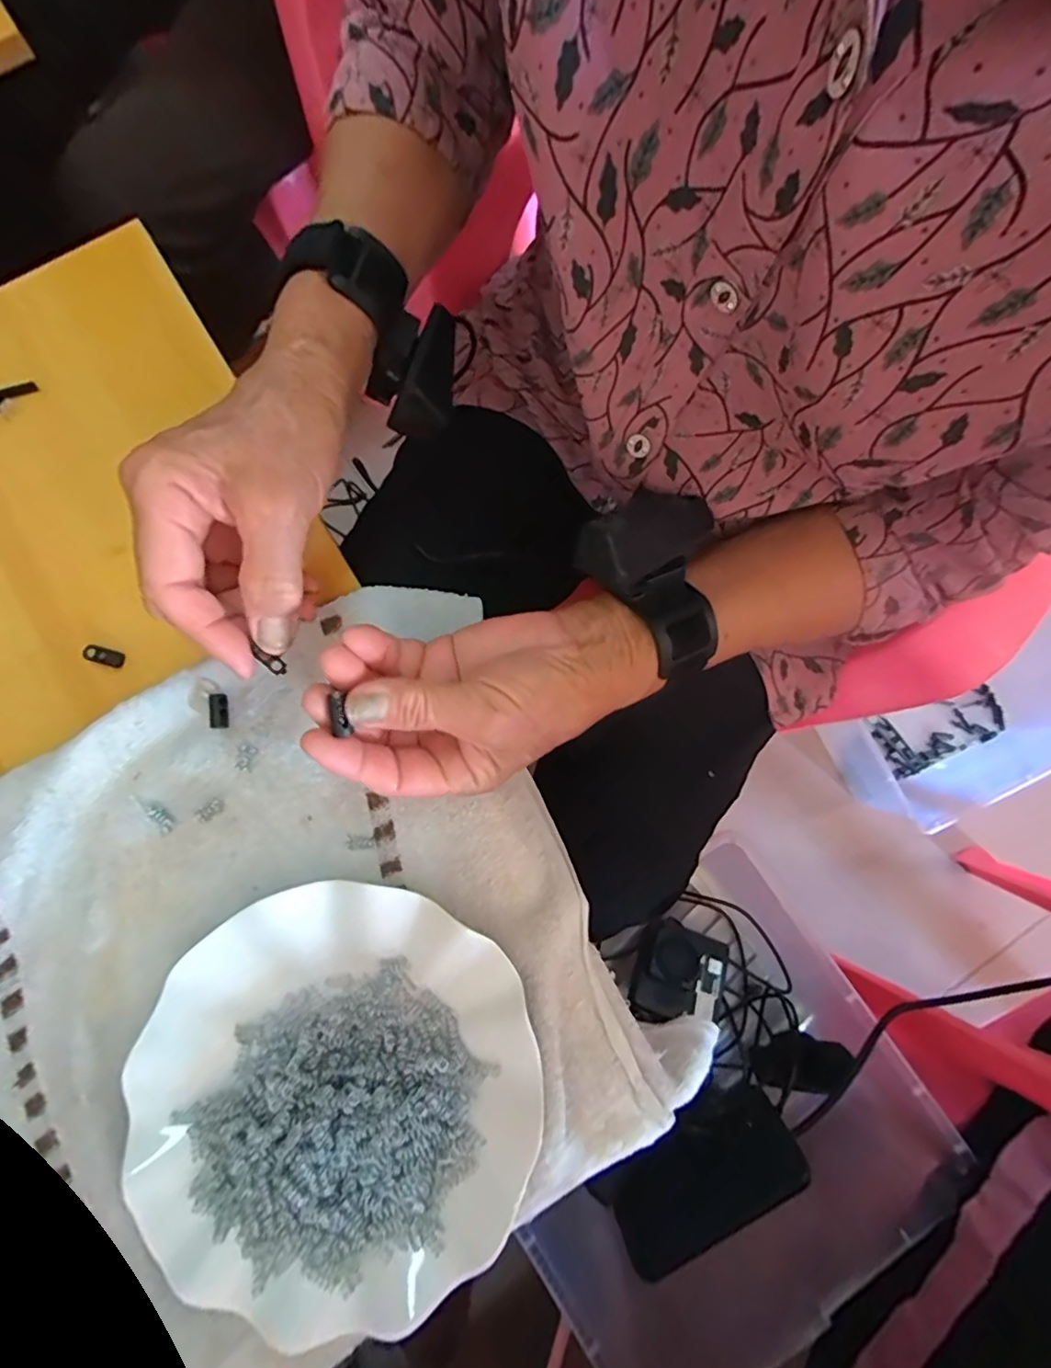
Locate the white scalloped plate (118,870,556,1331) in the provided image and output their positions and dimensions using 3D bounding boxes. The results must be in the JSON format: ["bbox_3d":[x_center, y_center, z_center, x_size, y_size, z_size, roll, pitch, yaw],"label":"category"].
[{"bbox_3d":[-0.087,0.188,0.270,0.178,0.025,0.178,0,79,-1],"label":"white scalloped plate"}]

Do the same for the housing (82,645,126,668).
[{"bbox_3d":[-0.233,-0.015,0.323,0.020,0.004,0.009,17,79,-19],"label":"housing"}]

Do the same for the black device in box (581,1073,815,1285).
[{"bbox_3d":[0.147,0.421,0.506,0.169,0.010,0.090,-31,36,-2],"label":"black device in box"}]

